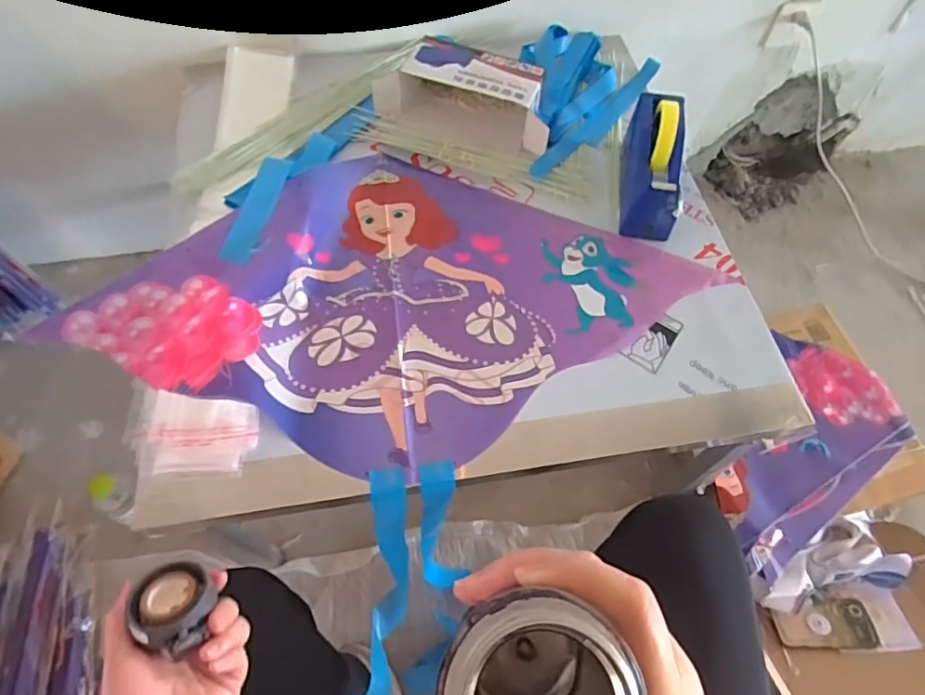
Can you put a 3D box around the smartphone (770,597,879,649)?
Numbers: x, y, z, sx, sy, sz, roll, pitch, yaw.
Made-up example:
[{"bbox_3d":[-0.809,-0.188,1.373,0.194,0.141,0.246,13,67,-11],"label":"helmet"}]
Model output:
[{"bbox_3d":[0.611,0.464,0.958,0.160,0.016,0.075,-2,61,-3],"label":"smartphone"}]

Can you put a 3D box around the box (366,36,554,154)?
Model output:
[{"bbox_3d":[0.010,-0.397,0.904,0.278,0.072,0.140,17,62,7],"label":"box"}]

